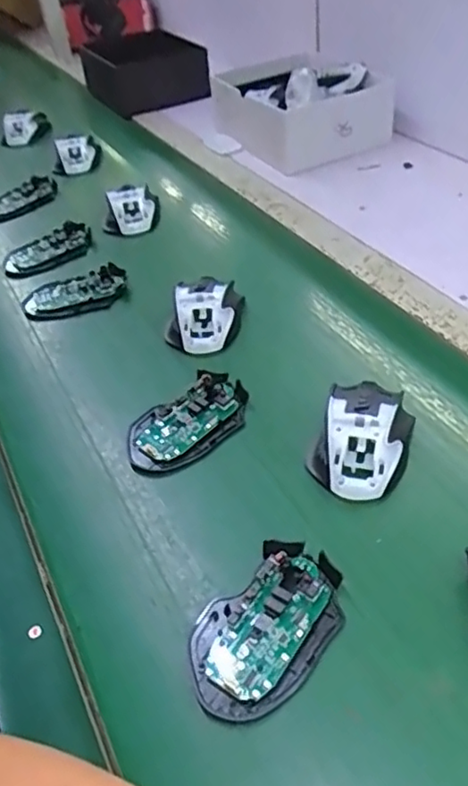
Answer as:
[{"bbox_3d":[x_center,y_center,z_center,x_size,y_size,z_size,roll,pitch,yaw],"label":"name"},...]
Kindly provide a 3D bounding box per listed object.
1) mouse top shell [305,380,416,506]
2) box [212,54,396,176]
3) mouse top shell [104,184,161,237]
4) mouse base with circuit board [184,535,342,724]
[{"bbox_3d":[0.102,0.031,0.497,0.075,0.035,0.109,14,46,23],"label":"mouse top shell"},{"bbox_3d":[0.104,-0.453,0.989,0.200,0.109,0.242,-28,45,-21],"label":"box"},{"bbox_3d":[-0.136,-0.246,0.839,0.079,0.033,0.075,-4,42,4],"label":"mouse top shell"},{"bbox_3d":[0.021,0.145,0.394,0.112,0.015,0.072,-36,49,-28],"label":"mouse base with circuit board"}]

